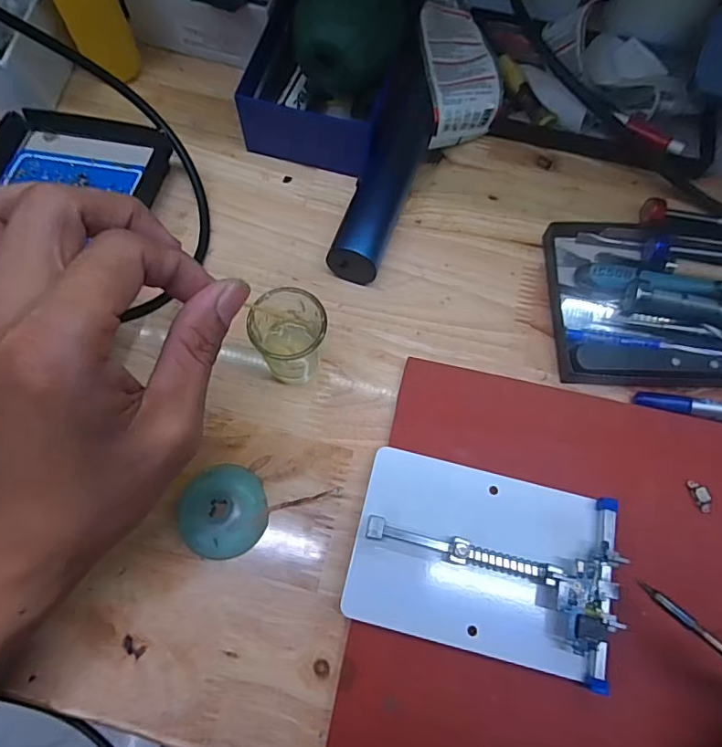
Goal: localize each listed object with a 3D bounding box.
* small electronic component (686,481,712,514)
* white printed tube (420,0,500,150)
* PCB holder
[{"bbox_3d":[0.170,0.061,0.254,0.008,0.004,0.016,-13,71,-6],"label":"small electronic component"},{"bbox_3d":[0.061,-0.194,0.330,0.042,0.033,0.099,-4,71,-3],"label":"white printed tube"},{"bbox_3d":[0.056,0.086,0.236,0.115,0.024,0.080,14,71,3],"label":"PCB holder"}]

